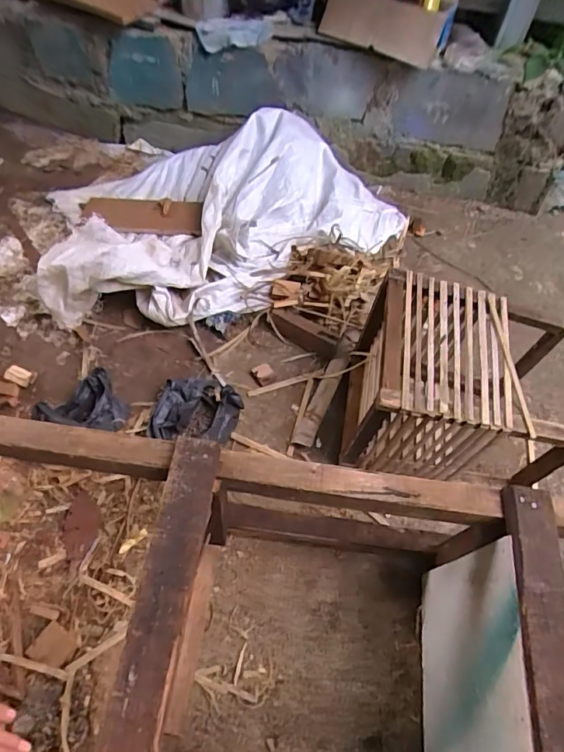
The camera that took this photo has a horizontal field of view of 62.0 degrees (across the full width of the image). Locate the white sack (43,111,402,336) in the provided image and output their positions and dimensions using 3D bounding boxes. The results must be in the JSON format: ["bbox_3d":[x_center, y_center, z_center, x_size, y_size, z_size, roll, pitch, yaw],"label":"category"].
[{"bbox_3d":[-0.127,-0.464,1.303,0.996,0.229,0.658,-9,56,-11],"label":"white sack"}]

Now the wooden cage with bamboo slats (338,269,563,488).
[{"bbox_3d":[0.348,0.024,0.954,0.377,0.297,0.327,8,56,2],"label":"wooden cage with bamboo slats"}]

